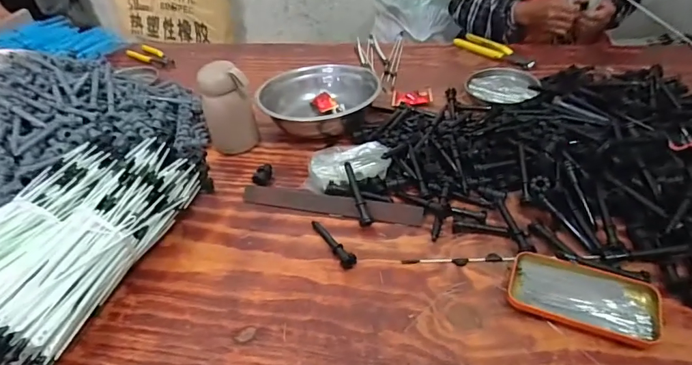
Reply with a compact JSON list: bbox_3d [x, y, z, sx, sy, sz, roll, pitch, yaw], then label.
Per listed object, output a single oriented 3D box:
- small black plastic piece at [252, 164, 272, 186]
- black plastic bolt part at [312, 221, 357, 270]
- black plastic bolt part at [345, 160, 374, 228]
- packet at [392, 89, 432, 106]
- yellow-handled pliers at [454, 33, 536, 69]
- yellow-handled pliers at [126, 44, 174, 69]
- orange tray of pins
[{"bbox_3d":[-0.129,-0.010,0.670,0.024,0.020,0.033,6,42,15],"label":"small black plastic piece"},{"bbox_3d":[-0.017,0.076,0.558,0.018,0.020,0.093,-24,43,-19],"label":"black plastic bolt part"},{"bbox_3d":[0.015,0.015,0.591,0.017,0.011,0.094,-14,66,-9],"label":"black plastic bolt part"},{"bbox_3d":[0.124,-0.161,0.812,0.075,0.013,0.045,3,41,11],"label":"packet"},{"bbox_3d":[0.323,-0.288,0.947,0.053,0.017,0.185,-28,44,-23],"label":"yellow-handled pliers"},{"bbox_3d":[-0.489,-0.314,1.088,0.139,0.031,0.048,21,47,29],"label":"yellow-handled pliers"},{"bbox_3d":[0.252,0.122,0.460,0.143,0.016,0.073,13,44,21],"label":"orange tray of pins"}]

